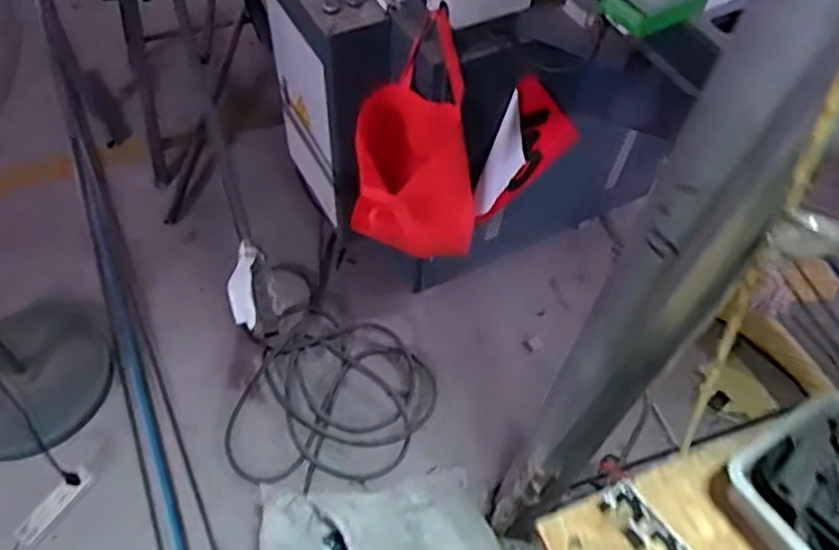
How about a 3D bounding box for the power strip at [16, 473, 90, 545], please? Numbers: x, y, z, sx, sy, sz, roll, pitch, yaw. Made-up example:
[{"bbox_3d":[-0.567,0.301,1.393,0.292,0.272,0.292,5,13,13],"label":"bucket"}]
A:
[{"bbox_3d":[-0.879,0.556,1.595,0.041,0.041,0.196,31,59,16],"label":"power strip"}]

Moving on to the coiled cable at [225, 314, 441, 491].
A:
[{"bbox_3d":[-0.221,0.333,1.730,0.471,0.042,0.487,2,56,-3],"label":"coiled cable"}]

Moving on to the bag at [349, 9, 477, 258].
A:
[{"bbox_3d":[0.004,-0.203,1.269,0.252,0.422,0.246,1,56,-4],"label":"bag"}]

